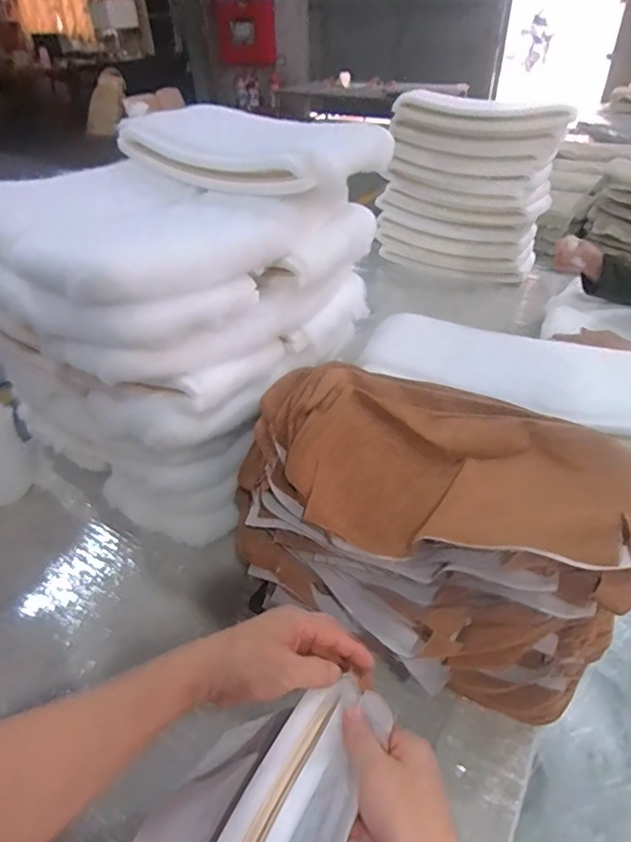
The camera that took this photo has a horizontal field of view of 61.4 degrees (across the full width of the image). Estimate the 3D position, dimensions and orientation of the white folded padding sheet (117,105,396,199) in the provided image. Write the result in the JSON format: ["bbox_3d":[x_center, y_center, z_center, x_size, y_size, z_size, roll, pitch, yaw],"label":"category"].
[{"bbox_3d":[-0.122,-0.435,0.858,0.473,0.069,0.181,29,48,32],"label":"white folded padding sheet"}]

